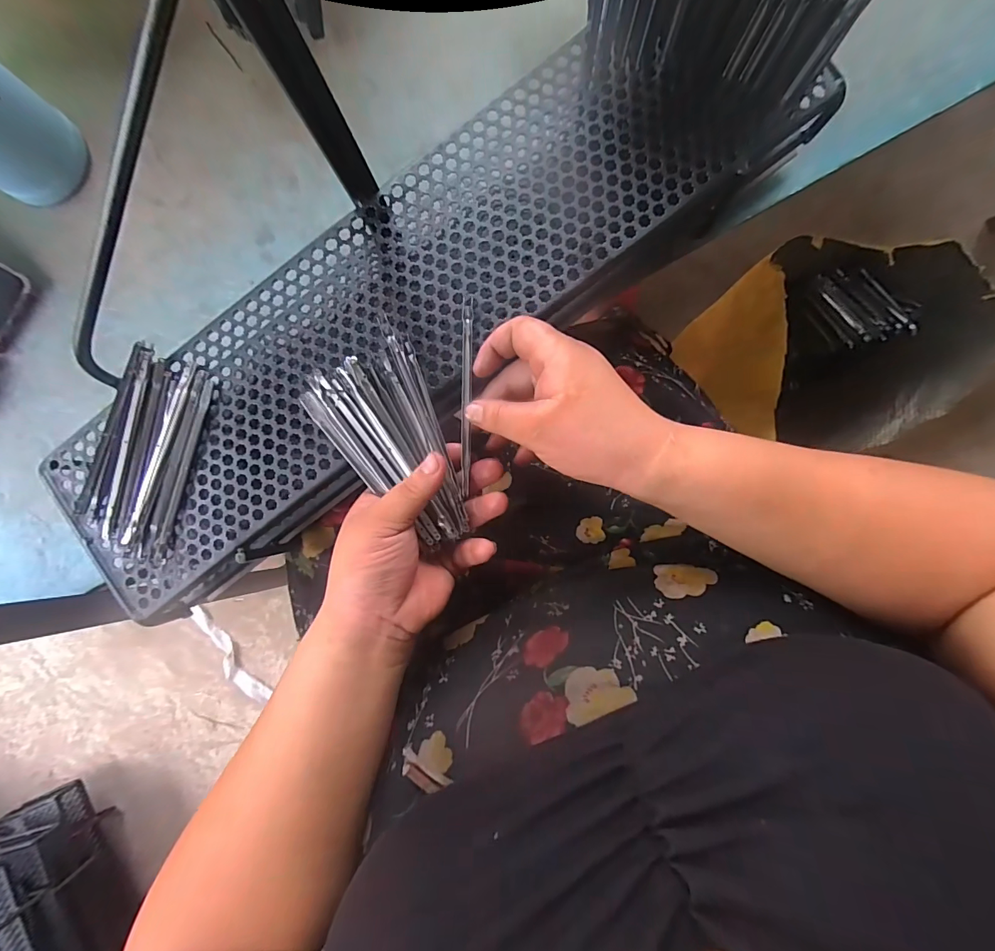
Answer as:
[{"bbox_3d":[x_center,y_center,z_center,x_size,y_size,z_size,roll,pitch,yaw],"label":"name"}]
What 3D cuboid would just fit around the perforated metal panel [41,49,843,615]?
[{"bbox_3d":[-0.059,-0.117,0.312,0.585,0.047,0.146,-36,89,3],"label":"perforated metal panel"}]

